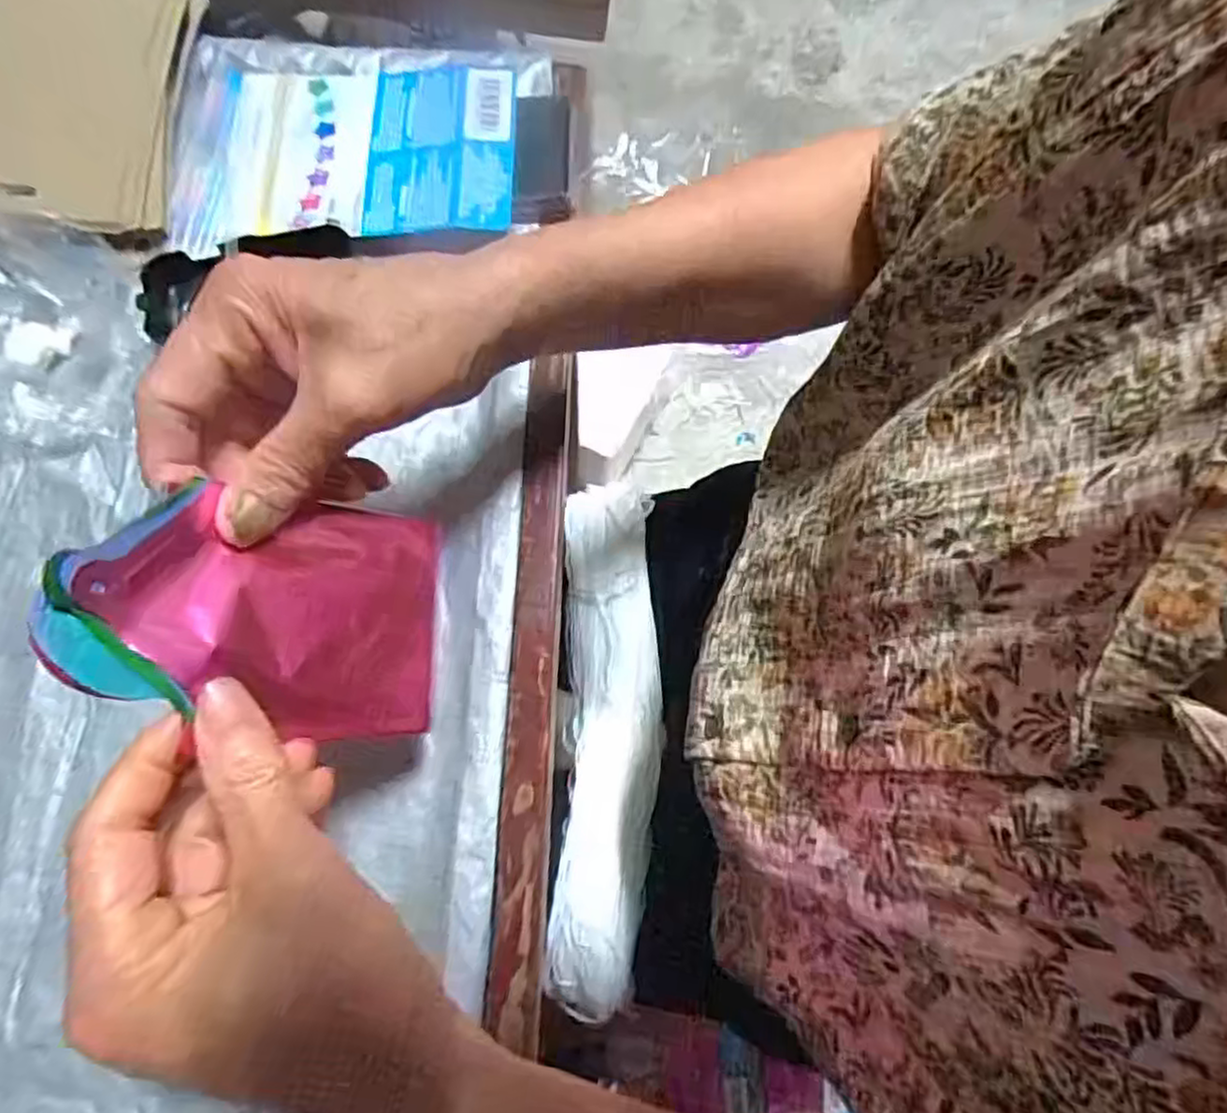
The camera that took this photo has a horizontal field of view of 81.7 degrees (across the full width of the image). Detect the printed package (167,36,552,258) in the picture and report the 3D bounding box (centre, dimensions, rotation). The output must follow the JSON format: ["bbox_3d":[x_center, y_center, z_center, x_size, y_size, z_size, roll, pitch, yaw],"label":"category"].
[{"bbox_3d":[-0.144,-0.244,0.408,0.203,0.020,0.140,-3,75,-3],"label":"printed package"}]

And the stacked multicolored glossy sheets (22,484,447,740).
[{"bbox_3d":[-0.116,0.020,0.253,0.008,0.140,0.086,-11,76,31],"label":"stacked multicolored glossy sheets"}]

